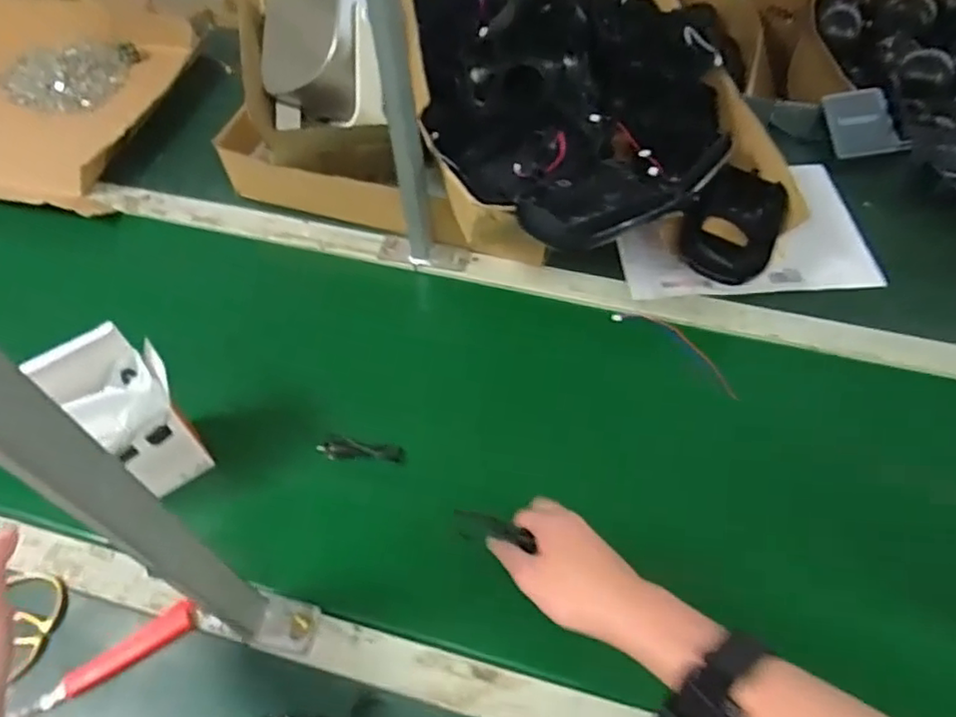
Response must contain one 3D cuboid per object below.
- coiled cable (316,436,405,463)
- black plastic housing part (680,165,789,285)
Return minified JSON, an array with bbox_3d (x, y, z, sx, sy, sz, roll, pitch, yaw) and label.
[{"bbox_3d":[-0.116,0.092,0.642,0.082,0.021,0.018,3,55,3],"label":"coiled cable"},{"bbox_3d":[0.277,-0.142,0.697,0.100,0.048,0.149,22,58,16],"label":"black plastic housing part"}]

